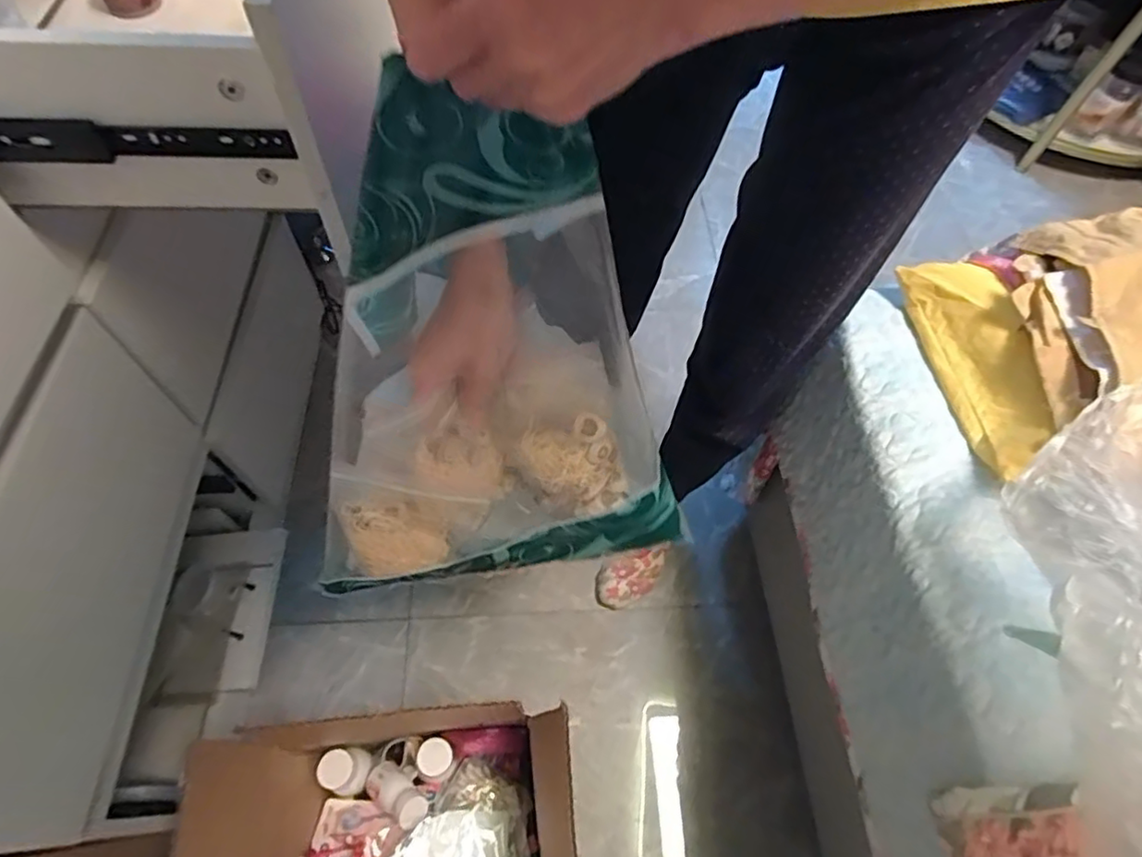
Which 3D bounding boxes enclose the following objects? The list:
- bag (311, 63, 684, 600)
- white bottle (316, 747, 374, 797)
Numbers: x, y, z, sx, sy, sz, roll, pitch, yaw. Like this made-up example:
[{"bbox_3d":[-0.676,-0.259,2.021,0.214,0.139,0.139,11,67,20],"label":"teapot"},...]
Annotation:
[{"bbox_3d":[-0.059,-0.045,0.408,0.241,0.343,0.073,-7,36,-4],"label":"bag"},{"bbox_3d":[-0.262,0.404,0.709,0.048,0.073,0.055,20,61,8],"label":"white bottle"}]

